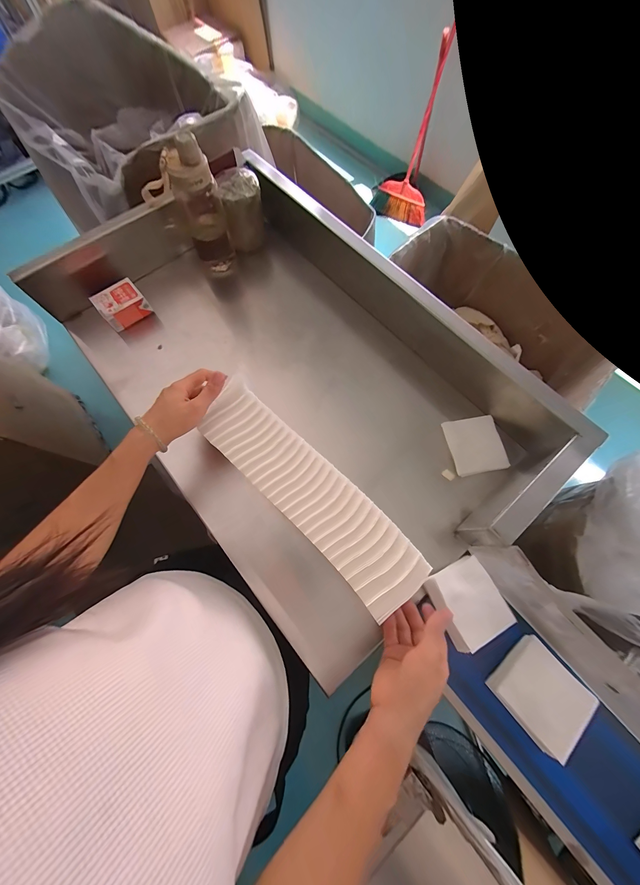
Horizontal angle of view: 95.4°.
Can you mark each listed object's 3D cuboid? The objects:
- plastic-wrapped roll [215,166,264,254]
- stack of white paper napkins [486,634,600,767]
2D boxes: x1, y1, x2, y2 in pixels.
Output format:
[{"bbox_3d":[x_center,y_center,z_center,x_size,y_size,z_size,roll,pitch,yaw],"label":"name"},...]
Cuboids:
[{"bbox_3d":[-0.162,-0.496,0.631,0.079,0.114,0.098,-8,71,-2],"label":"plastic-wrapped roll"},{"bbox_3d":[0.292,0.331,0.384,0.094,0.024,0.098,-38,75,-11],"label":"stack of white paper napkins"}]

